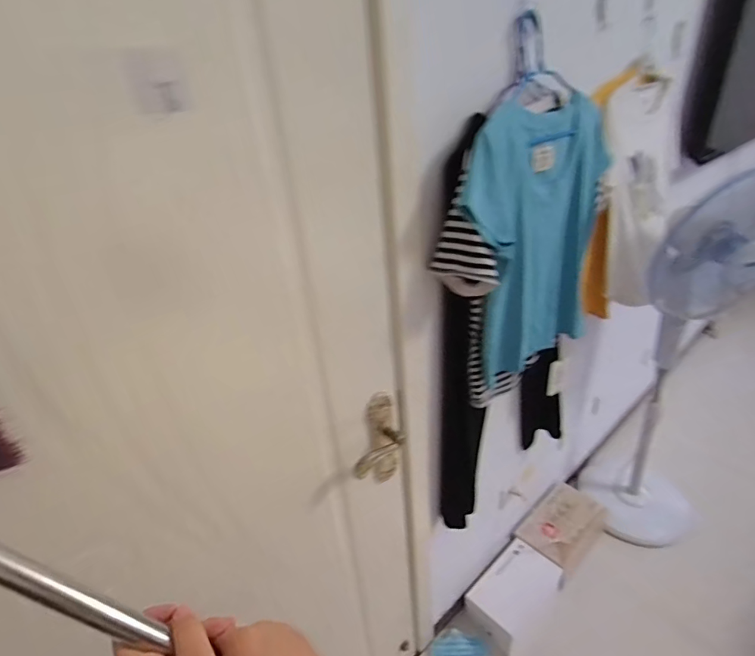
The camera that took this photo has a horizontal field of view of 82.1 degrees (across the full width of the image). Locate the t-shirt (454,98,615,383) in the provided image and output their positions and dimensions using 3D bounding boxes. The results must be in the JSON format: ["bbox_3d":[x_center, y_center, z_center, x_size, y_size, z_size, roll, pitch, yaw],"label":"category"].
[{"bbox_3d":[0.320,-0.154,0.850,0.097,0.482,0.459,19,37,36],"label":"t-shirt"}]

